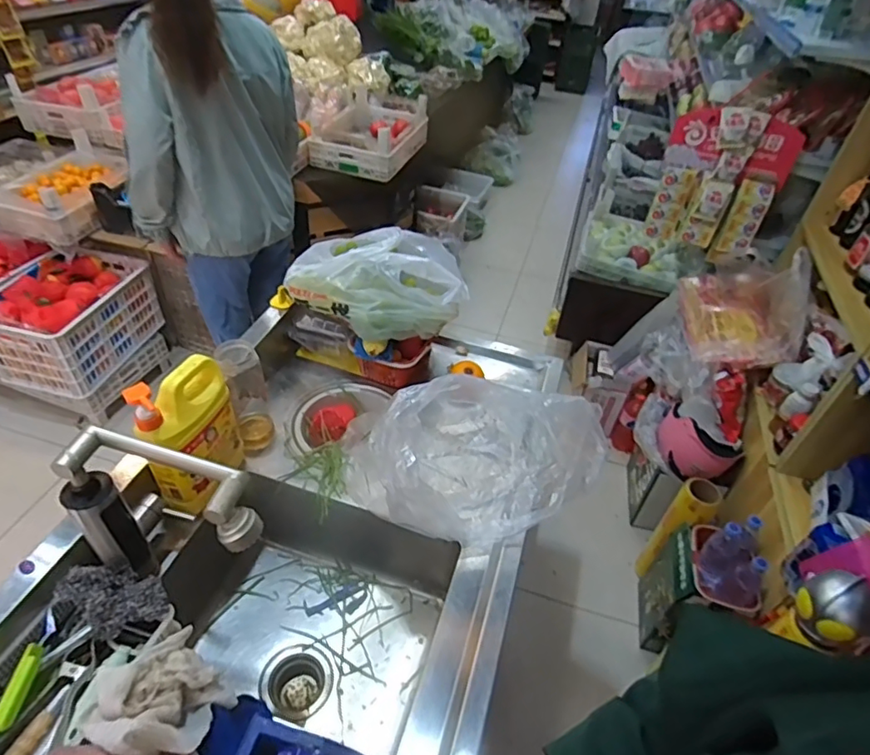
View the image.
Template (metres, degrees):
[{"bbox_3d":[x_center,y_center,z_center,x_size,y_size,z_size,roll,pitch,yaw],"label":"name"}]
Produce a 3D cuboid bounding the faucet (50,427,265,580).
[{"bbox_3d":[-0.324,0.175,0.680,0.227,0.196,0.103,15,43,10],"label":"faucet"}]

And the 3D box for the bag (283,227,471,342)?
[{"bbox_3d":[-0.114,-0.183,1.049,0.326,0.143,0.207,-4,43,-11],"label":"bag"}]

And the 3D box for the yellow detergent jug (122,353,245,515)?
[{"bbox_3d":[-0.358,0.087,0.803,0.064,0.227,0.171,20,44,15],"label":"yellow detergent jug"}]

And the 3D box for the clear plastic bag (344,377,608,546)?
[{"bbox_3d":[0.057,0.098,0.885,0.361,0.208,0.283,-18,47,-24],"label":"clear plastic bag"}]

